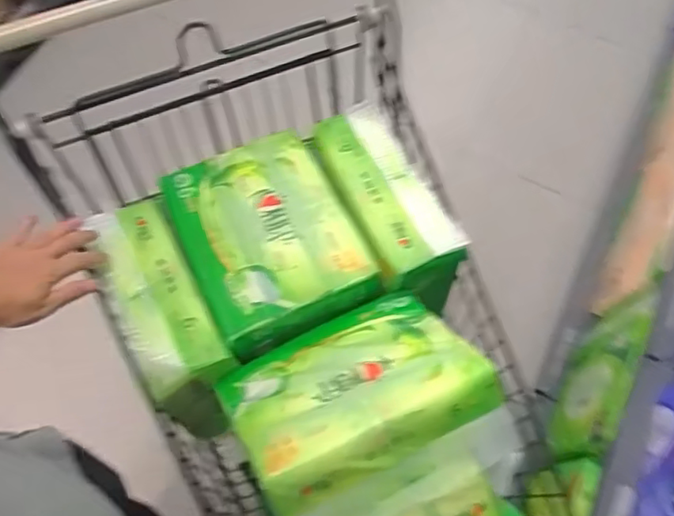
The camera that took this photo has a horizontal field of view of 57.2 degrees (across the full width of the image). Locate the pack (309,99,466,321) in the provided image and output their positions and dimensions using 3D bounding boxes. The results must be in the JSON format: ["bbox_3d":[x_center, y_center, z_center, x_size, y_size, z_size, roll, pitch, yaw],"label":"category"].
[{"bbox_3d":[0.065,-0.072,0.820,0.118,0.096,0.286,-22,69,-9],"label":"pack"}]

